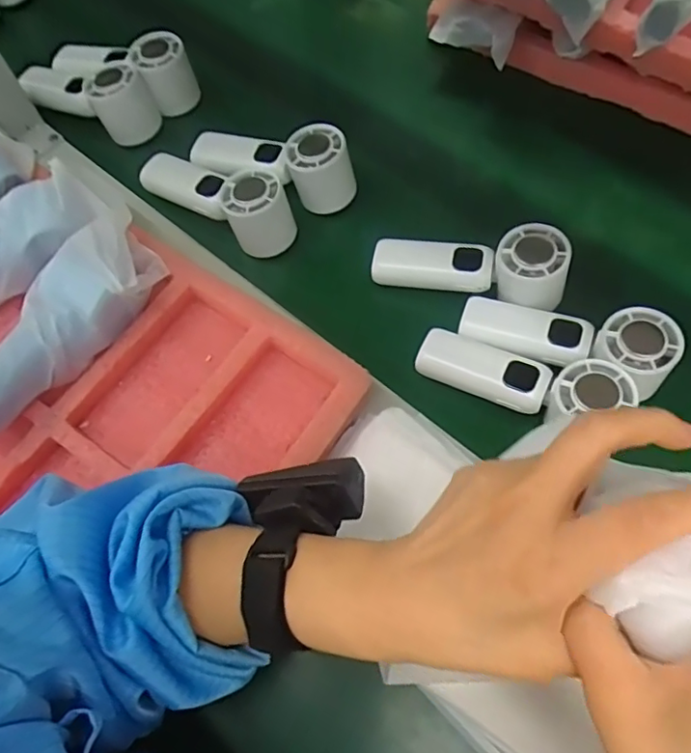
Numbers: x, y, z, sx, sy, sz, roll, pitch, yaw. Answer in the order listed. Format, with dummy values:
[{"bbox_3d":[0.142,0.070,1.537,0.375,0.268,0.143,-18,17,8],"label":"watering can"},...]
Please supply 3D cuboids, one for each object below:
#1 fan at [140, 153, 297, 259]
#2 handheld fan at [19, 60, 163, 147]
[{"bbox_3d":[-0.116,-0.166,0.508,0.150,0.057,0.050,33,72,15],"label":"fan"},{"bbox_3d":[-0.259,-0.279,0.579,0.142,0.064,0.054,21,68,27],"label":"handheld fan"}]

